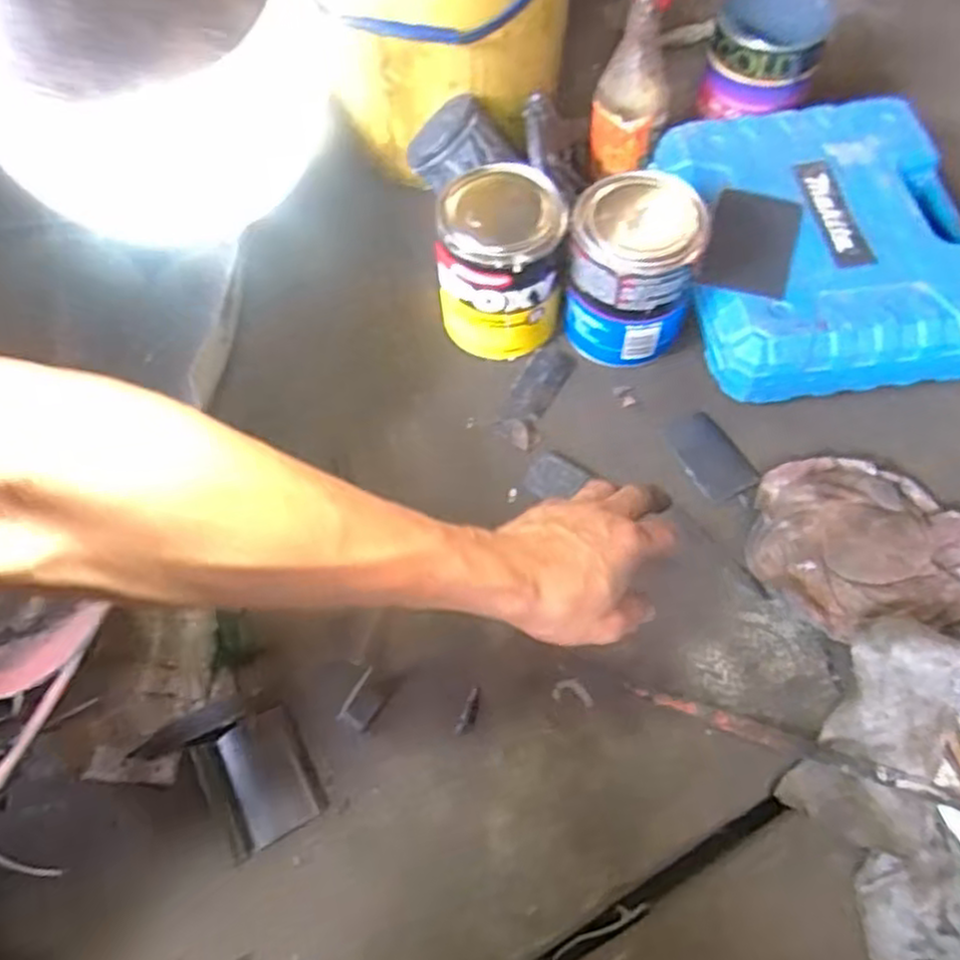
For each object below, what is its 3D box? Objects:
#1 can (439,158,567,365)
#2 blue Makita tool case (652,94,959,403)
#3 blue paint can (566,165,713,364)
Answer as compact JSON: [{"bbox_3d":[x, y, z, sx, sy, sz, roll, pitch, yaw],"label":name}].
[{"bbox_3d":[0.017,-0.179,0.638,0.096,0.127,0.094,-1,62,2],"label":"can"},{"bbox_3d":[0.295,-0.203,0.666,0.241,0.087,0.275,-7,62,-1],"label":"blue Makita tool case"},{"bbox_3d":[0.124,-0.168,0.629,0.098,0.129,0.101,-1,62,2],"label":"blue paint can"}]

